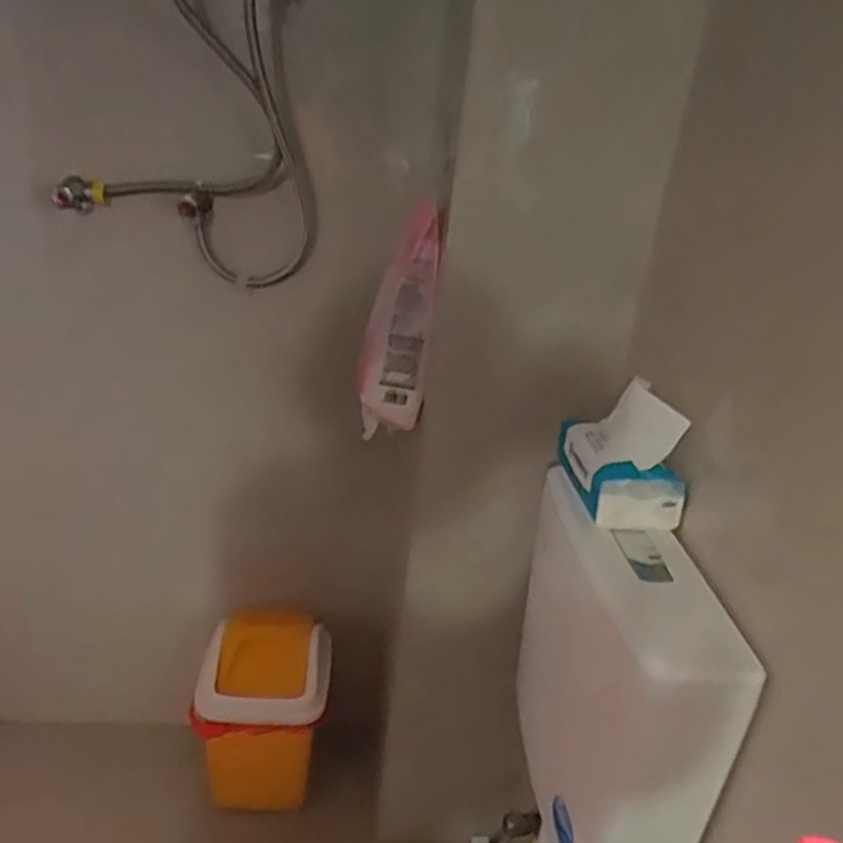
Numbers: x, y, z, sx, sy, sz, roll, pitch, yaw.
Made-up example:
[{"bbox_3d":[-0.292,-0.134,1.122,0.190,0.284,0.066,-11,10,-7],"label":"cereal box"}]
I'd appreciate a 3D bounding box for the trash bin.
[{"bbox_3d":[-0.276,0.509,1.300,0.226,0.309,0.190,3,26,-7],"label":"trash bin"}]

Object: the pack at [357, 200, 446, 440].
[{"bbox_3d":[-0.031,-0.130,0.969,0.091,0.287,0.070,2,26,-9],"label":"pack"}]

